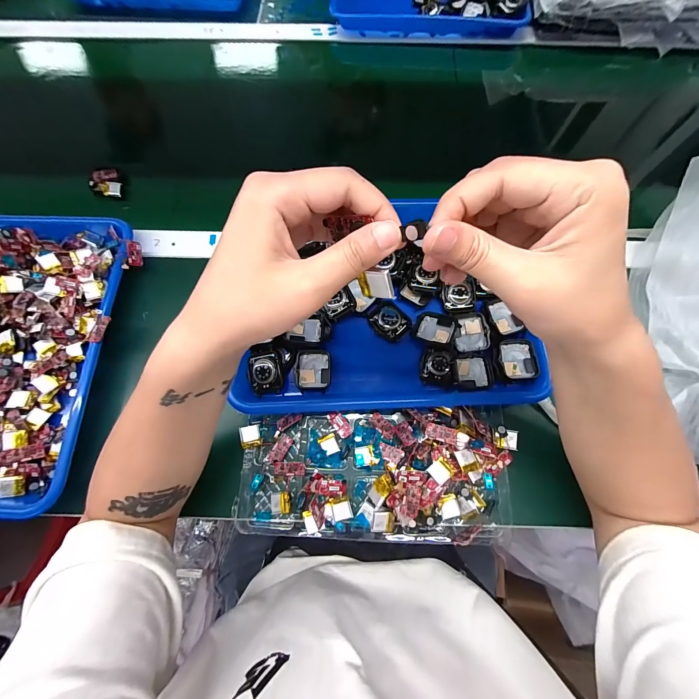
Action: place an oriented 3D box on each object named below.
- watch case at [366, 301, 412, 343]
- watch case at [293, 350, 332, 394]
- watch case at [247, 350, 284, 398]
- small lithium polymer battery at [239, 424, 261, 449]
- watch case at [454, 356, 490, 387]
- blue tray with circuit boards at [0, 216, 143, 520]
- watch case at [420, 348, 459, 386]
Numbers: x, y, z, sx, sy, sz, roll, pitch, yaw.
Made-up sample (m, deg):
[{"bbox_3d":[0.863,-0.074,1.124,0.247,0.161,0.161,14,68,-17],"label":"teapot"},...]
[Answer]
[{"bbox_3d":[0.043,-0.032,0.344,0.044,0.007,0.036,40,76,13],"label":"watch case"},{"bbox_3d":[-0.038,0.022,0.330,0.037,0.005,0.043,2,71,1],"label":"watch case"},{"bbox_3d":[-0.086,0.023,0.324,0.035,0.011,0.042,-7,71,-2],"label":"watch case"},{"bbox_3d":[-0.099,0.087,0.320,0.021,0.004,0.022,0,57,-31],"label":"small lithium polymer battery"},{"bbox_3d":[0.127,0.023,0.328,0.037,0.012,0.032,-6,71,-2],"label":"watch case"},{"bbox_3d":[-0.388,-0.002,0.345,0.257,0.041,0.338,6,71,2],"label":"blue tray with circuit boards"},{"bbox_3d":[0.093,0.016,0.329,0.036,0.007,0.041,4,71,2],"label":"watch case"}]

